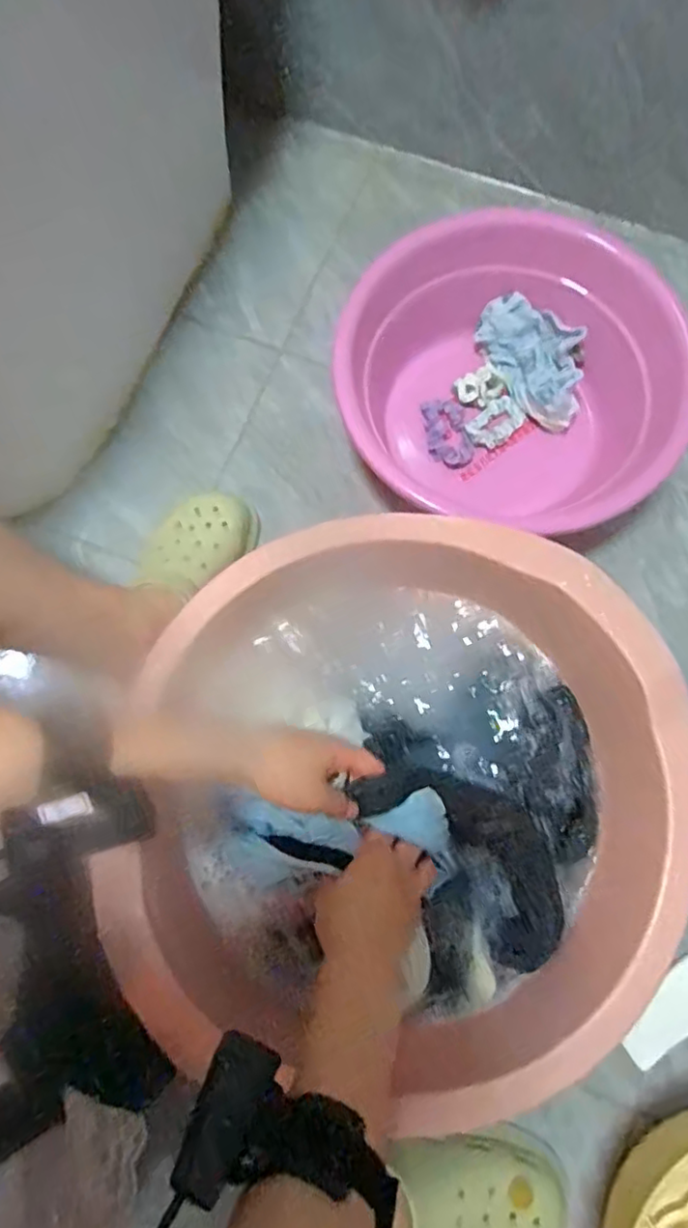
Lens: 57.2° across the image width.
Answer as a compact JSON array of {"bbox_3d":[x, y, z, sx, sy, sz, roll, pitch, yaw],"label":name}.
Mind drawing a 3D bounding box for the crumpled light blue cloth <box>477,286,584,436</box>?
[{"bbox_3d":[0.214,-0.287,0.710,0.073,0.067,0.155,-41,79,-8],"label":"crumpled light blue cloth"}]

